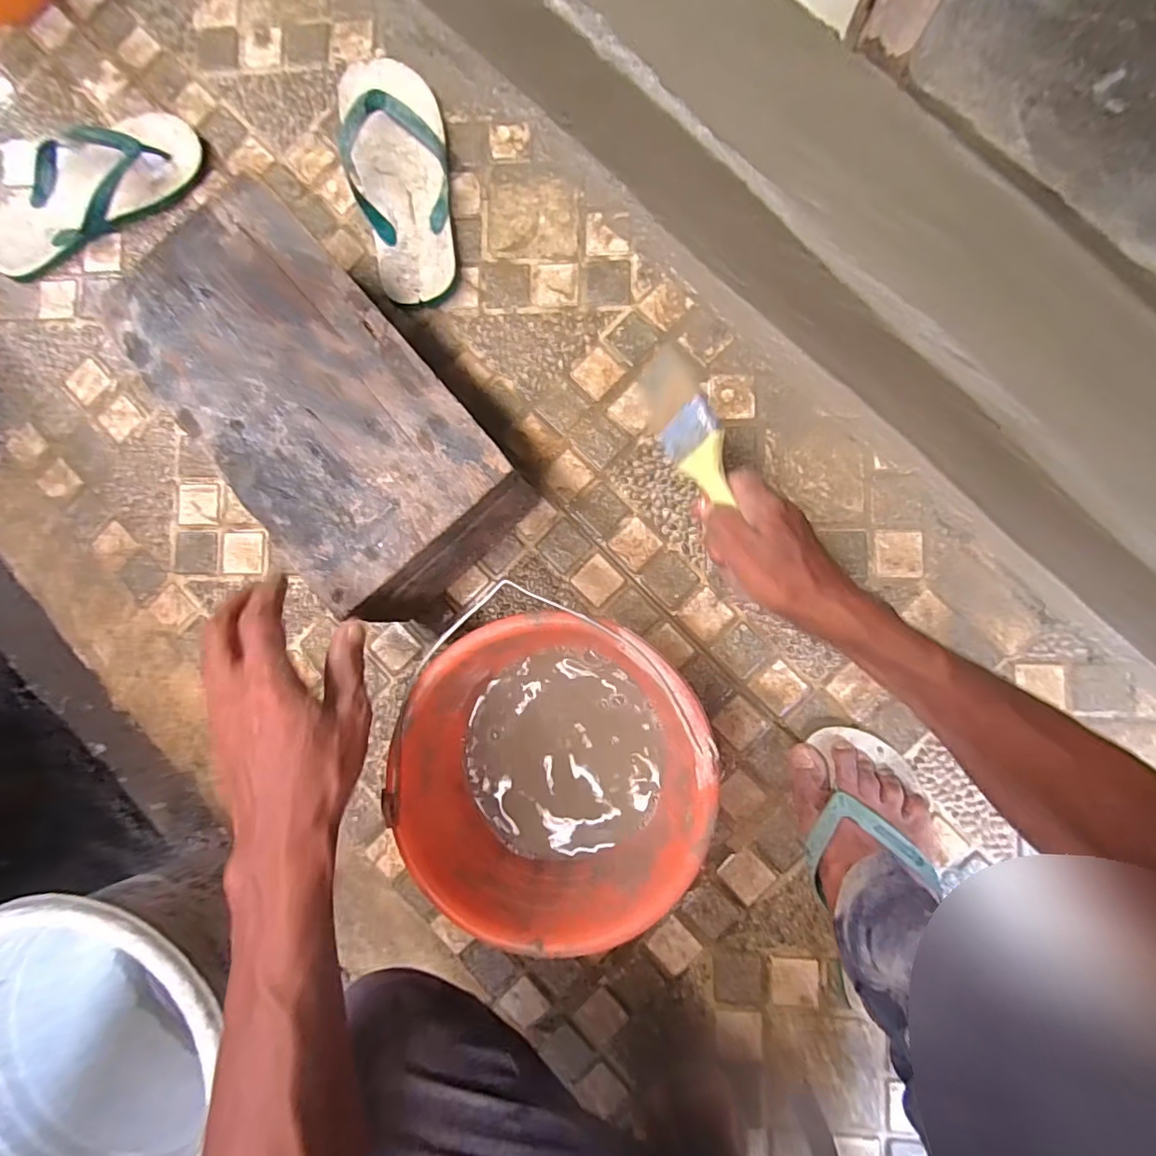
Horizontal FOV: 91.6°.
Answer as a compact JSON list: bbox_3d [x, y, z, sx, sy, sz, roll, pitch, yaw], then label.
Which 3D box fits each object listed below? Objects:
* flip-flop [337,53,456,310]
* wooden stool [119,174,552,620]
[{"bbox_3d":[-0.184,-0.414,0.577,0.100,0.044,0.261,-11,87,2],"label":"flip-flop"},{"bbox_3d":[-0.215,-0.142,0.520,0.184,0.139,0.336,-41,85,0],"label":"wooden stool"}]

